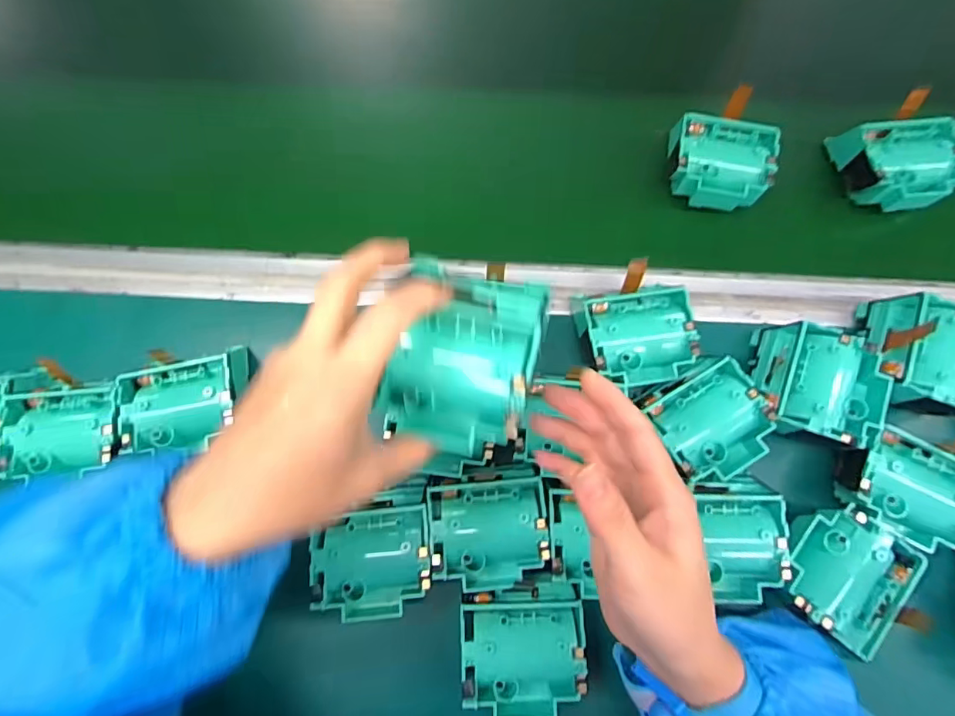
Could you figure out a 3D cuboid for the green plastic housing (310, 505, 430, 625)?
[{"bbox_3d":[-0.066,0.130,0.321,0.073,0.019,0.063,-6,75,-2],"label":"green plastic housing"}]

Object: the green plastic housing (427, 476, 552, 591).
[{"bbox_3d":[0.007,0.113,0.324,0.073,0.022,0.066,-5,75,-2],"label":"green plastic housing"}]

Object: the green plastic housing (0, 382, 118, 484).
[{"bbox_3d":[-0.279,0.051,0.360,0.077,0.049,0.061,-11,76,-3],"label":"green plastic housing"}]

